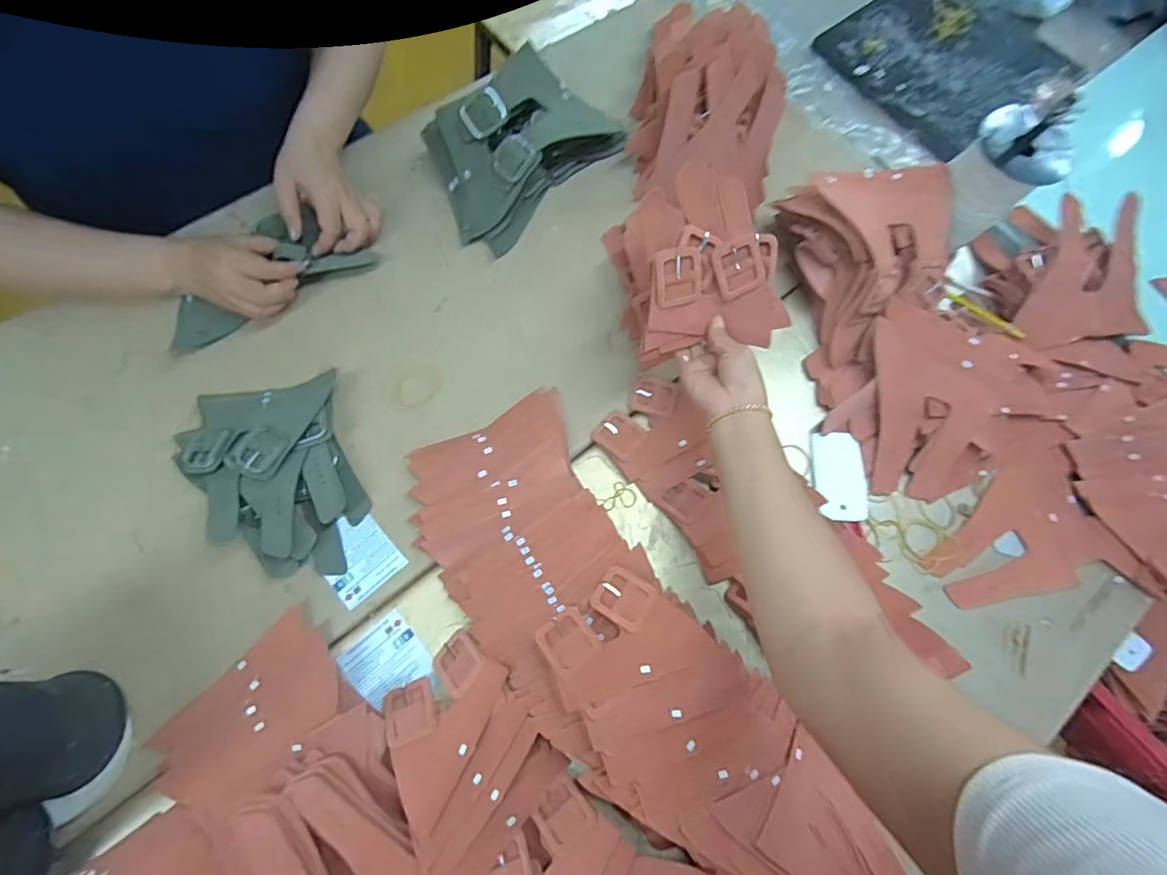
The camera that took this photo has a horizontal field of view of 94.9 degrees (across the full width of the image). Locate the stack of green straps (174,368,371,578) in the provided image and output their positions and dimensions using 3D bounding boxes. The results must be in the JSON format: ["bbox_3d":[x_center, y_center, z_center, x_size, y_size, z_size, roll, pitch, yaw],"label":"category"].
[{"bbox_3d":[-0.329,0.041,0.553,0.170,0.046,0.223,-18,73,-9],"label":"stack of green straps"}]

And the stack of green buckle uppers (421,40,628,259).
[{"bbox_3d":[-0.080,-0.371,0.676,0.138,0.116,0.242,42,74,10],"label":"stack of green buckle uppers"}]

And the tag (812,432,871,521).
[{"bbox_3d":[0.293,0.044,0.609,0.055,0.005,0.100,0,72,10],"label":"tag"}]

